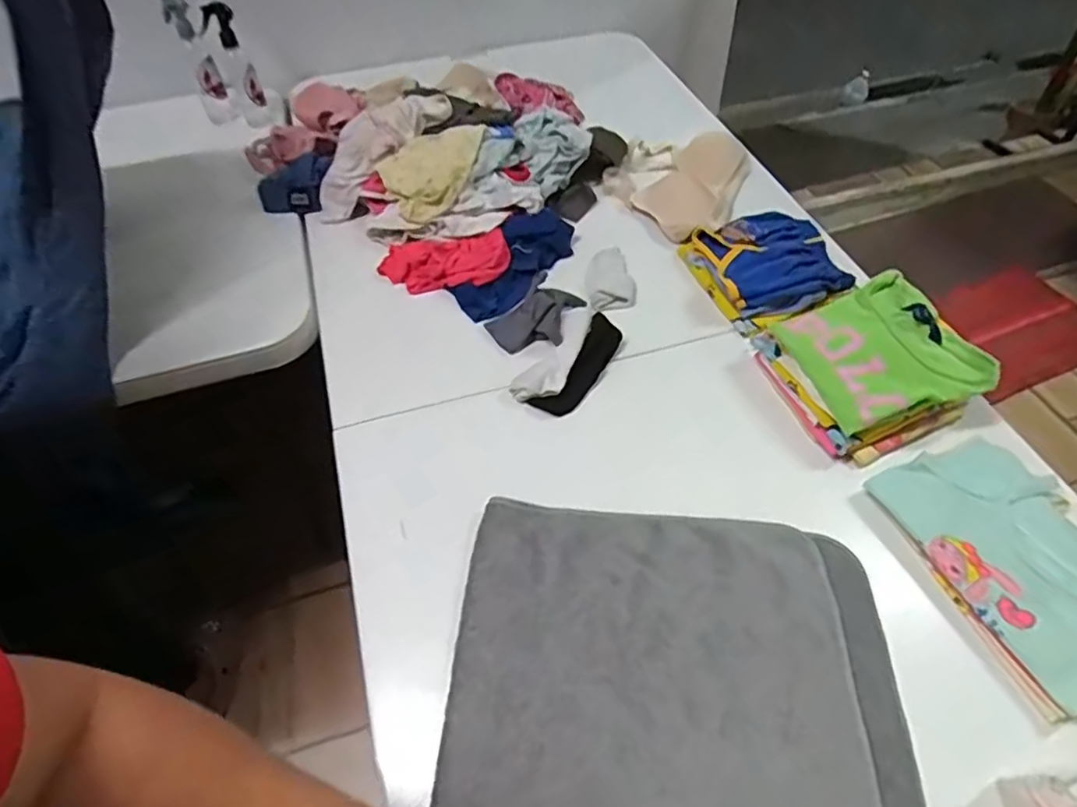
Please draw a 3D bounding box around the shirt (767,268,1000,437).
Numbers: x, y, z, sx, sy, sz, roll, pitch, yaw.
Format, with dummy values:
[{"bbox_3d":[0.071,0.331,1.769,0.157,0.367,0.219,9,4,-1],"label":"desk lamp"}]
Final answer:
[{"bbox_3d":[0.380,-0.062,0.696,0.160,0.047,0.176,-17,54,-11],"label":"shirt"}]

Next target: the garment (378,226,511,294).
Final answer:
[{"bbox_3d":[-0.130,-0.194,0.863,0.177,0.043,0.077,-6,52,-2],"label":"garment"}]

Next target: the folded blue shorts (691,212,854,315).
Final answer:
[{"bbox_3d":[0.320,-0.201,0.850,0.174,0.042,0.158,-13,53,-8],"label":"folded blue shorts"}]

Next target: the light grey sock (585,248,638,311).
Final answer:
[{"bbox_3d":[0.100,-0.177,0.857,0.067,0.013,0.127,-2,52,0],"label":"light grey sock"}]

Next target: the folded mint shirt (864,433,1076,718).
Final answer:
[{"bbox_3d":[0.466,0.143,0.590,0.158,0.024,0.240,-19,54,-12],"label":"folded mint shirt"}]

